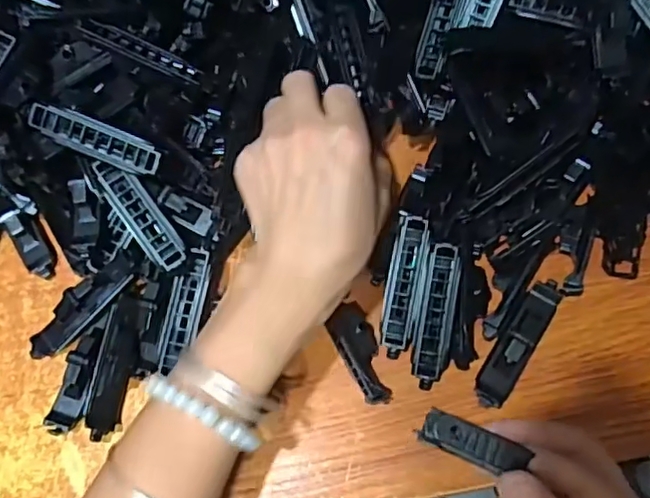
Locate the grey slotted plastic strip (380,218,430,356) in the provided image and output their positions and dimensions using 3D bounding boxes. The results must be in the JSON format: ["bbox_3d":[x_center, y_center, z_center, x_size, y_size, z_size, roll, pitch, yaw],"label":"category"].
[{"bbox_3d":[0.046,0.021,0.339,0.020,0.006,0.078,10,86,6],"label":"grey slotted plastic strip"}]

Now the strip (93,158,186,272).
[{"bbox_3d":[-0.105,-0.019,0.335,0.018,0.005,0.072,-36,85,-26],"label":"strip"}]

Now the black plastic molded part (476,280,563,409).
[{"bbox_3d":[0.108,0.050,0.328,0.019,0.018,0.079,32,75,13],"label":"black plastic molded part"}]

